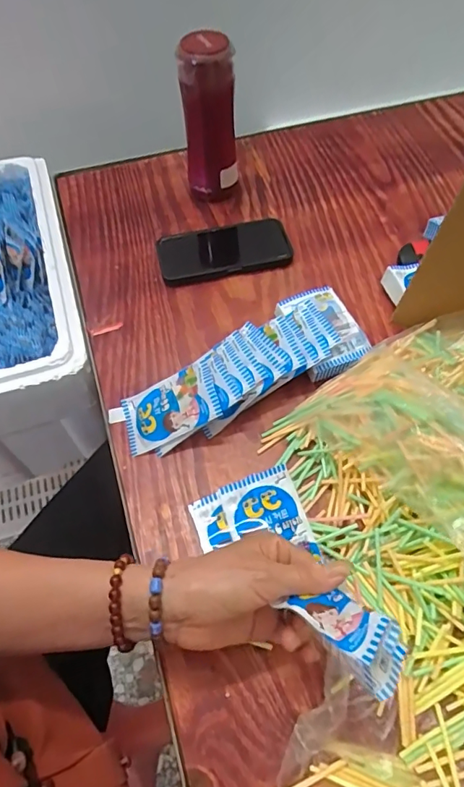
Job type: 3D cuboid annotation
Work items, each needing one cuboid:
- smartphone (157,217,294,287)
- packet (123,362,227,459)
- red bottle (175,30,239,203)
[{"bbox_3d":[-0.010,-0.187,0.624,0.168,0.013,0.091,-11,58,-5],"label":"smartphone"},{"bbox_3d":[-0.064,0.015,0.483,0.102,0.012,0.064,-26,63,15],"label":"packet"},{"bbox_3d":[-0.029,-0.347,0.618,0.066,0.196,0.061,-4,58,0],"label":"red bottle"}]

